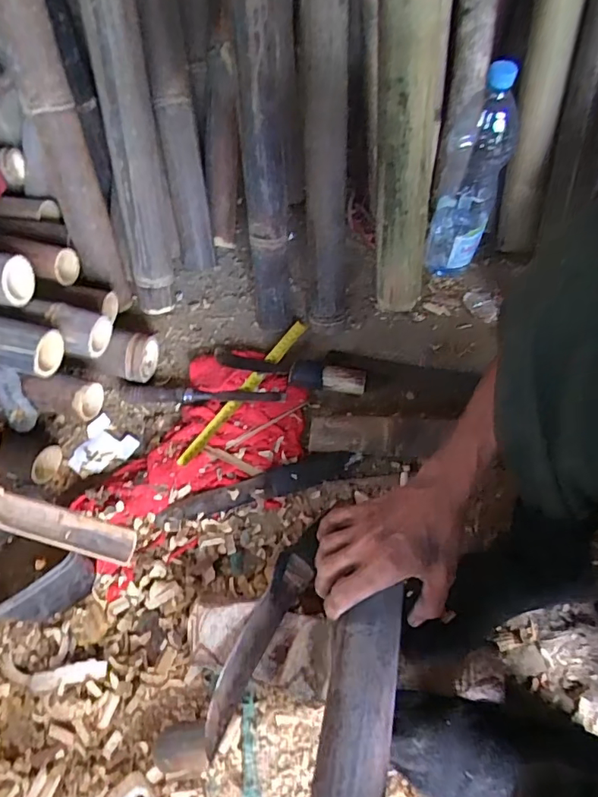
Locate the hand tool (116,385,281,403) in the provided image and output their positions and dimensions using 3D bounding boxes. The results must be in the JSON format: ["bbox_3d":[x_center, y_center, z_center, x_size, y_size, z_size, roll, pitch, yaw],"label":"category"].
[{"bbox_3d":[-0.144,-0.005,0.748,0.243,0.019,0.021,2,57,3],"label":"hand tool"}]

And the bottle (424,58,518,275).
[{"bbox_3d":[0.261,-0.328,0.770,0.083,0.319,0.089,9,57,7],"label":"bottle"}]

